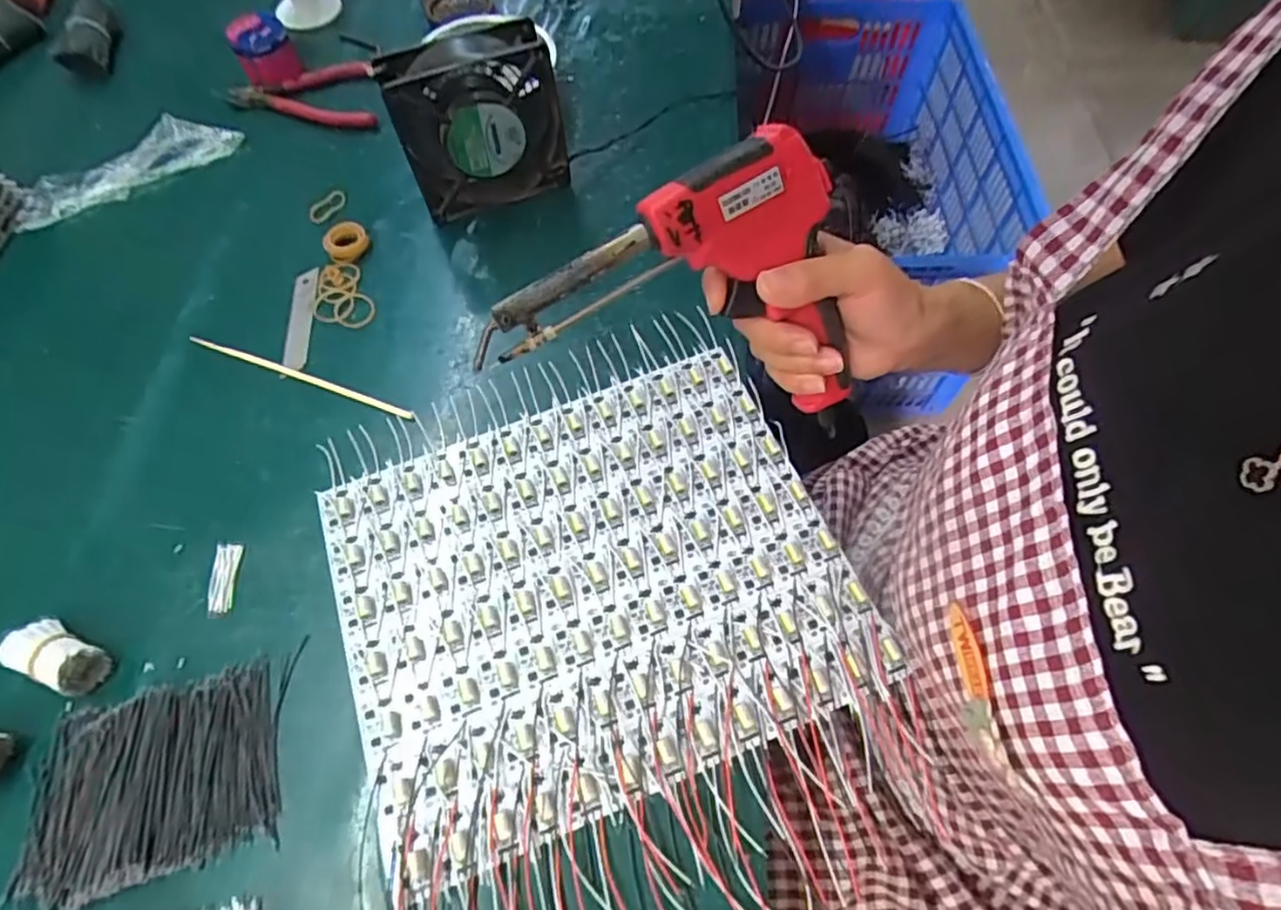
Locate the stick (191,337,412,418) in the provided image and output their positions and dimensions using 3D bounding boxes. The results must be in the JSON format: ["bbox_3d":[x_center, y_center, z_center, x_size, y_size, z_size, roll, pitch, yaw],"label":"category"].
[{"bbox_3d":[-0.248,-0.059,0.478,0.187,0.004,0.007,19,65,11],"label":"stick"}]

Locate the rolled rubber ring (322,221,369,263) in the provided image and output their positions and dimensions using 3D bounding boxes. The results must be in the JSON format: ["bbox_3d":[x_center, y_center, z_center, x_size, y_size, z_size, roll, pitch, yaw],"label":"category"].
[{"bbox_3d":[-0.238,-0.173,0.532,0.034,0.015,0.034,-1,63,1],"label":"rolled rubber ring"}]

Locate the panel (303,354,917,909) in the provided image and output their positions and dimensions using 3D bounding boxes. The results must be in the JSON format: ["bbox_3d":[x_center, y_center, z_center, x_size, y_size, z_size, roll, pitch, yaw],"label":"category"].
[{"bbox_3d":[-0.032,0.071,0.393,0.286,0.010,0.238,-20,64,-8],"label":"panel"}]

